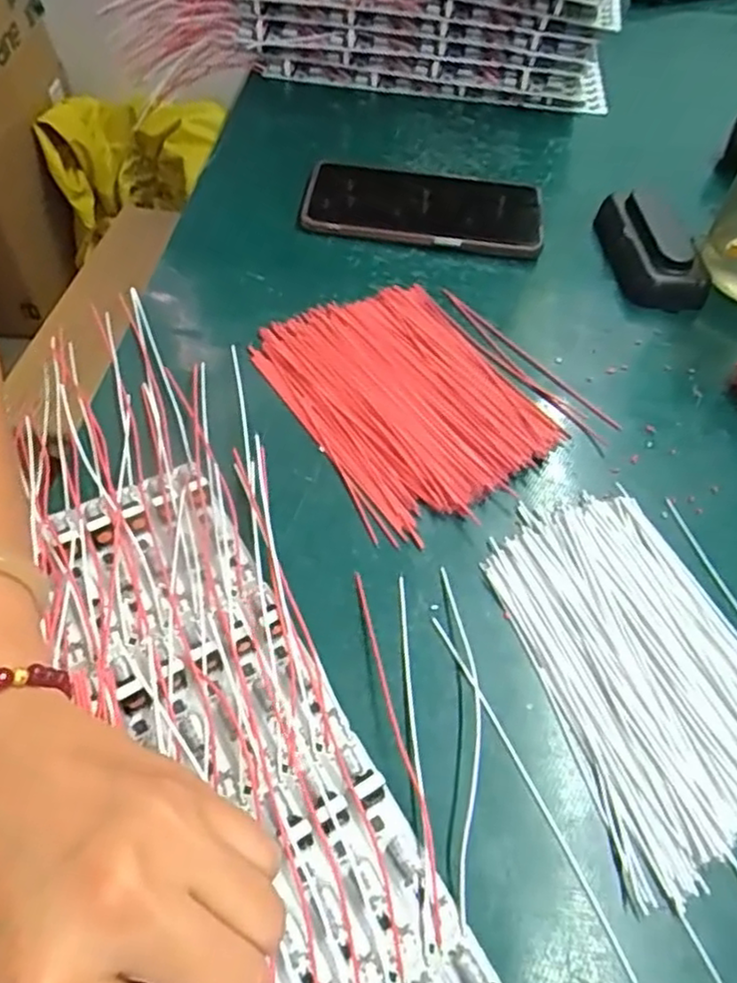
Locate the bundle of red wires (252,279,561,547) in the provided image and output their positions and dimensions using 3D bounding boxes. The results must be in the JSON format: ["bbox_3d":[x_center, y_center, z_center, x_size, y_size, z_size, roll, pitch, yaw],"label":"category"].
[{"bbox_3d":[0.019,-0.055,0.371,0.119,0.010,0.155,-28,61,-21],"label":"bundle of red wires"}]

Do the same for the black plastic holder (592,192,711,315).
[{"bbox_3d":[0.186,-0.165,0.459,0.043,0.028,0.108,-11,56,-12],"label":"black plastic holder"}]

